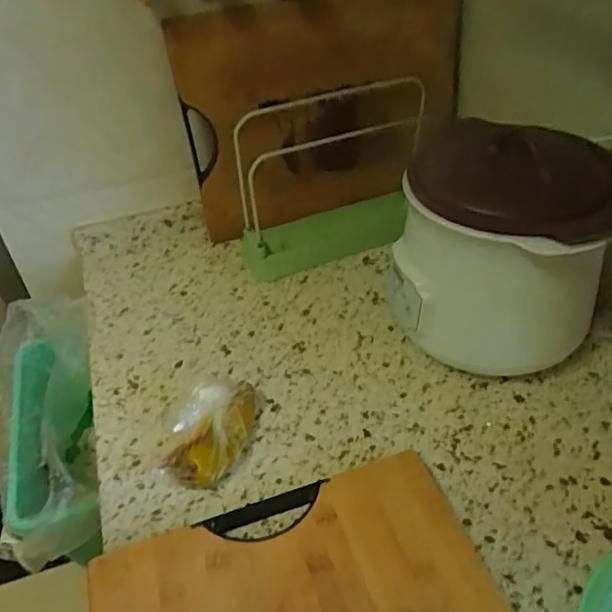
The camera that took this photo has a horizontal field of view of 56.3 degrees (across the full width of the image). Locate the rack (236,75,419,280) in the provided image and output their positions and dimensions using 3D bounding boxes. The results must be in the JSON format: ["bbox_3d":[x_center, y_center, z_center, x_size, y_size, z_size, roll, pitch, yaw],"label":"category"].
[{"bbox_3d":[0.047,-0.172,0.765,0.279,0.204,0.103,-17,42,-15],"label":"rack"}]

